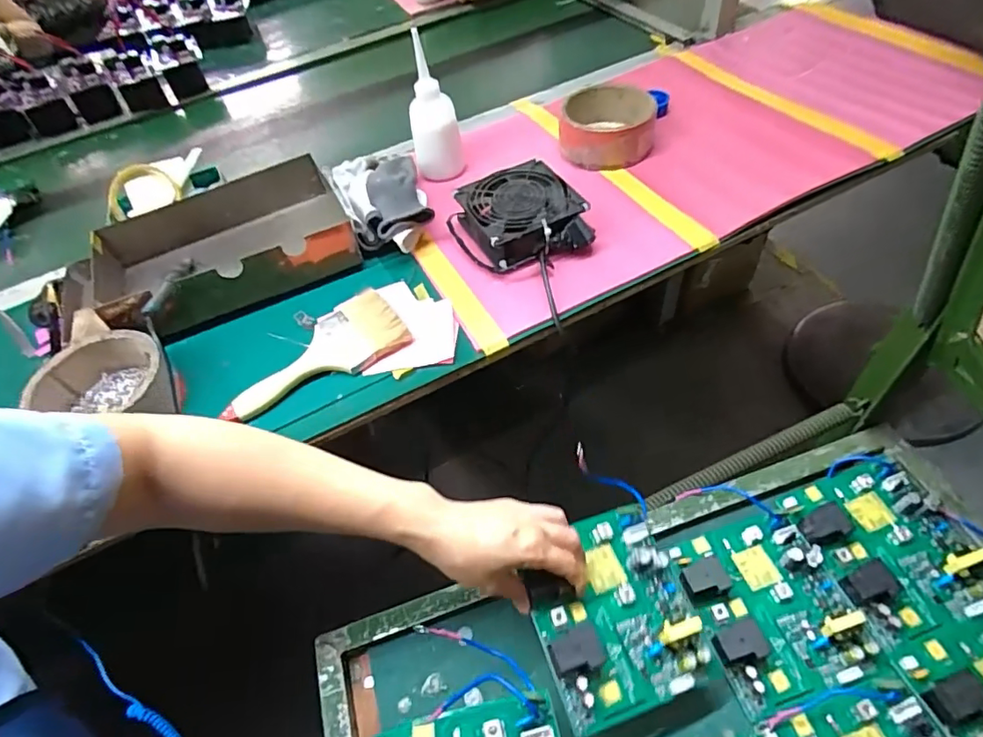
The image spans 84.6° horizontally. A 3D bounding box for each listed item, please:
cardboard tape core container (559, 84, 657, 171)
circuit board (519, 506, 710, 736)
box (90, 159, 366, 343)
[{"bbox_3d":[0.157,-0.330,0.739,0.127,0.051,0.123,4,52,12],"label":"cardboard tape core container"},{"bbox_3d":[0.085,0.174,0.393,0.108,0.027,0.126,-18,55,-8],"label":"circuit board"},{"bbox_3d":[-0.317,-0.144,0.642,0.281,0.065,0.187,-25,52,-11],"label":"box"}]

